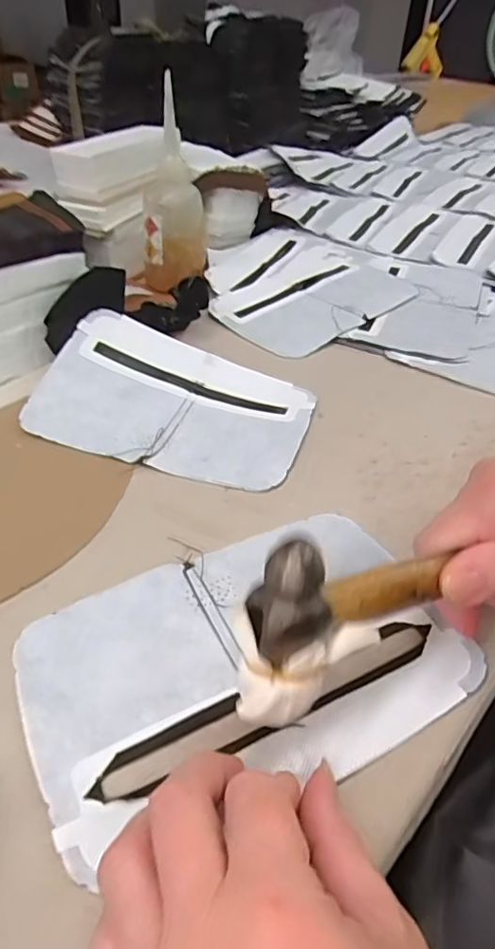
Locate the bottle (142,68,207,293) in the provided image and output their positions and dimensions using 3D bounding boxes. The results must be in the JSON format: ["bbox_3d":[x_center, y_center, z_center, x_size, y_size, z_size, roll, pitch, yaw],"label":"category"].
[{"bbox_3d":[-0.071,-0.261,0.537,0.062,0.151,0.045,-3,42,-6],"label":"bottle"}]

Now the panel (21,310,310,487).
[{"bbox_3d":[-0.051,-0.059,0.409,0.194,0.027,0.131,13,43,11],"label":"panel"}]

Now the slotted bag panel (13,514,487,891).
[{"bbox_3d":[0.000,0.083,0.264,0.193,0.006,0.130,-19,43,-23],"label":"slotted bag panel"}]

